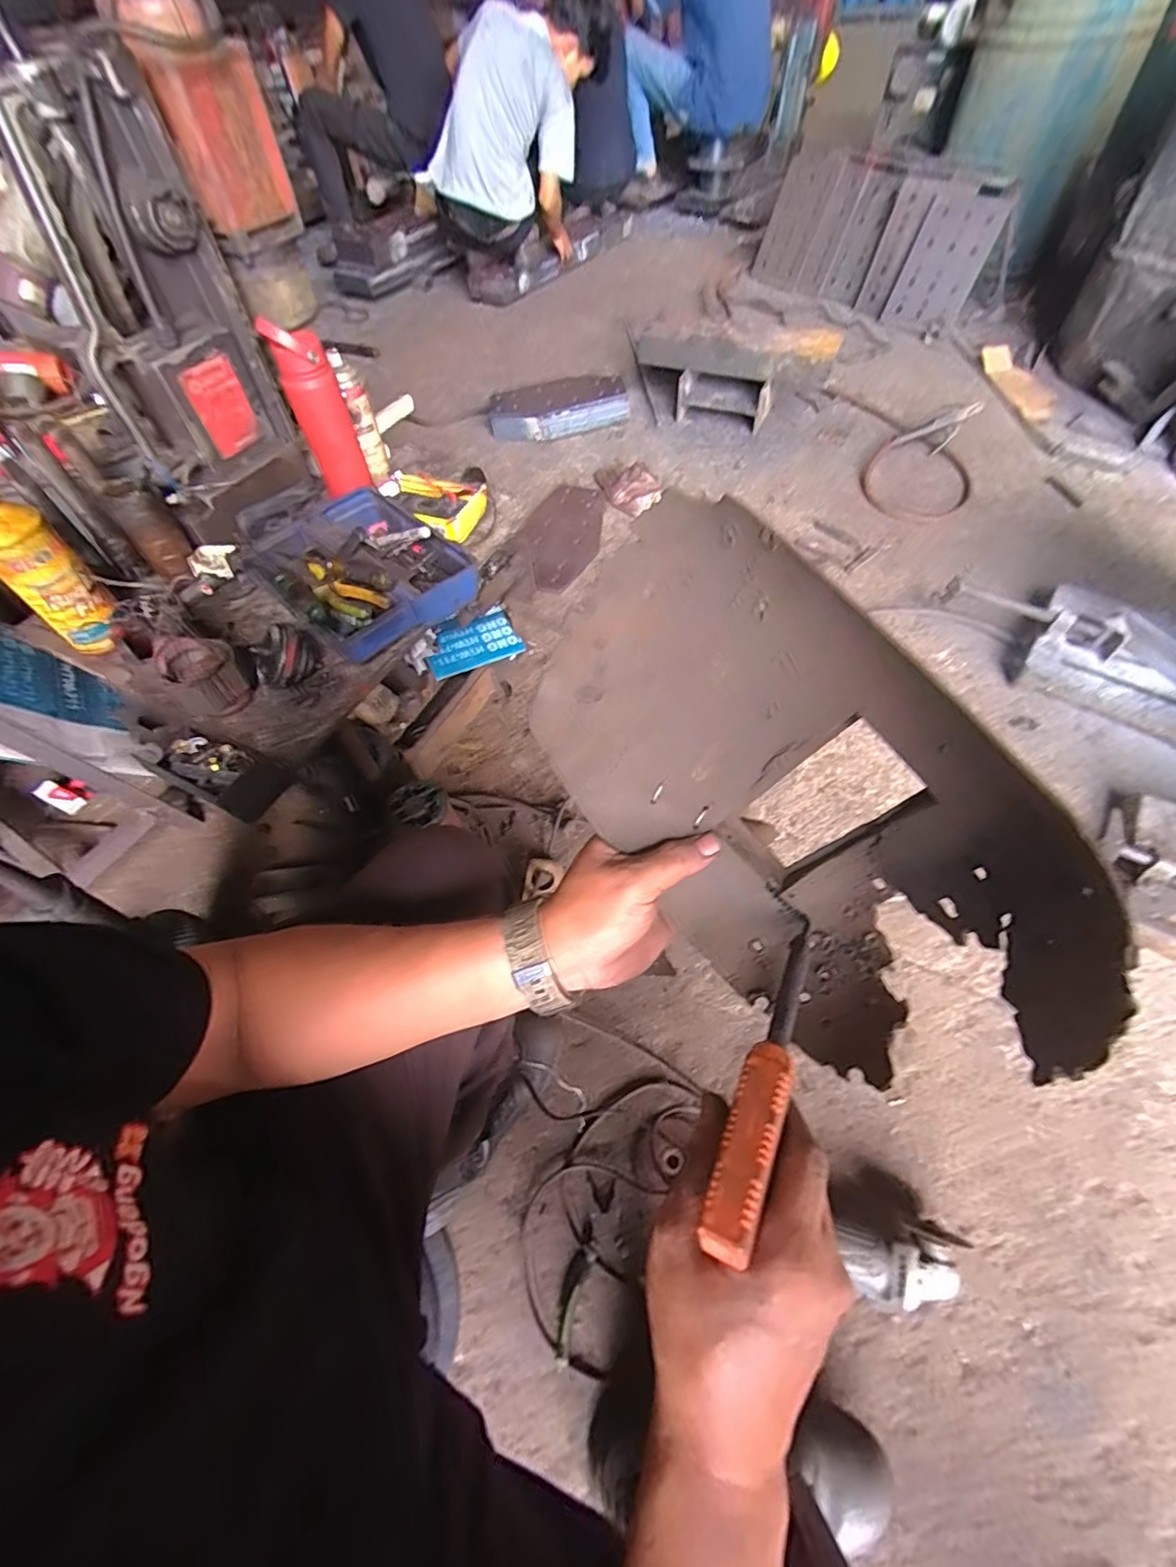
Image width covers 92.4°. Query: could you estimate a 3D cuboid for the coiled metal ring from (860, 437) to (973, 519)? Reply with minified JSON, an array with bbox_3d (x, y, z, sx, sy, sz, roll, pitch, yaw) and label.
[{"bbox_3d":[0.876,-0.815,1.515,0.281,0.019,0.315,33,68,19],"label":"coiled metal ring"}]

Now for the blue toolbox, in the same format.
[{"bbox_3d":[-0.329,-0.314,0.820,0.241,0.075,0.273,-39,63,-20],"label":"blue toolbox"}]

